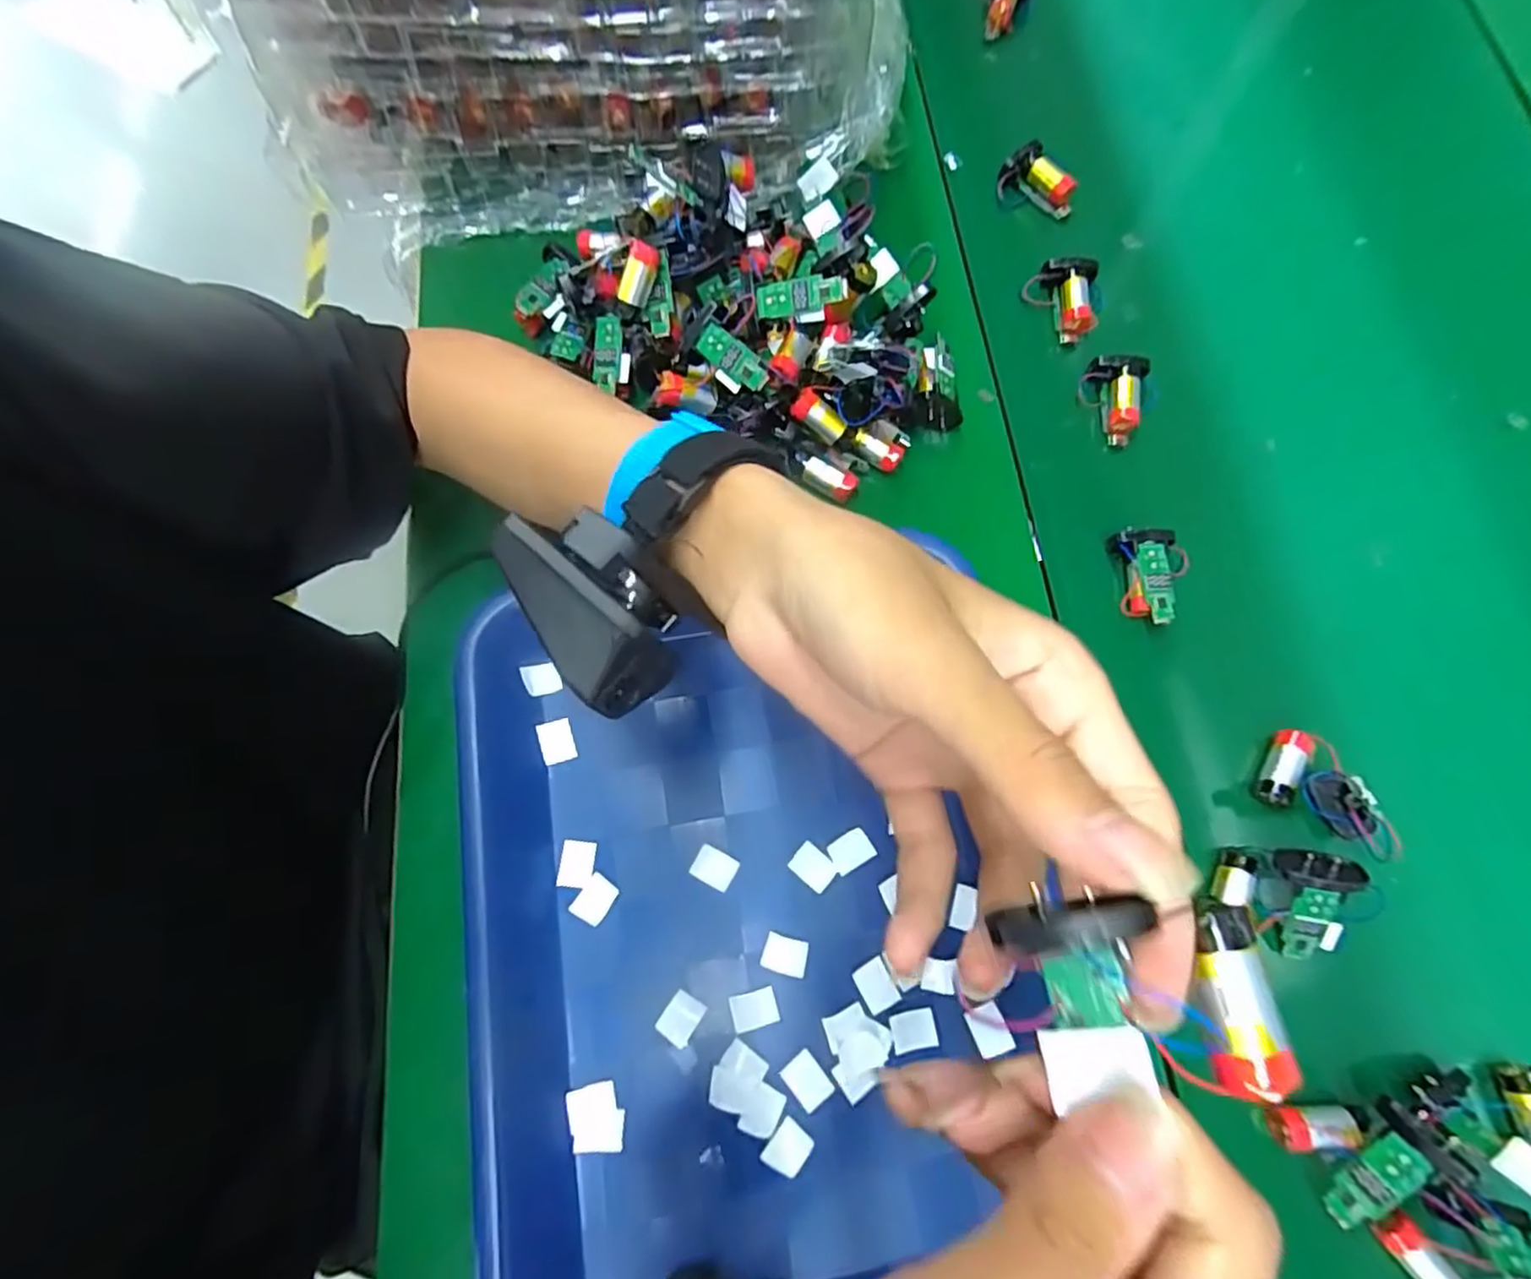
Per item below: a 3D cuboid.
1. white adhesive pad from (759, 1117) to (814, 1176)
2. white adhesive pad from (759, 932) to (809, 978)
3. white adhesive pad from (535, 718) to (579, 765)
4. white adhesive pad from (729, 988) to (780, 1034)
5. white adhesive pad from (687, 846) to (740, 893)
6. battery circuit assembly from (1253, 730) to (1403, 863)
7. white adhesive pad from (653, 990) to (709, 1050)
[{"bbox_3d":[0.009,0.216,0.285,0.016,0.004,0.018,34,75,10],"label":"white adhesive pad"},{"bbox_3d":[0.009,0.143,0.305,0.020,0.004,0.015,16,73,5],"label":"white adhesive pad"},{"bbox_3d":[-0.103,0.051,0.333,0.016,0.004,0.020,-17,85,-12],"label":"white adhesive pad"},{"bbox_3d":[-0.005,0.164,0.299,0.020,0.004,0.015,-15,73,-5],"label":"white adhesive pad"},{"bbox_3d":[-0.024,0.107,0.317,0.020,0.004,0.016,27,74,8],"label":"white adhesive pad"},{"bbox_3d":[0.272,0.071,0.323,0.058,0.020,0.039,29,75,9],"label":"battery circuit assembly"},{"bbox_3d":[-0.038,0.168,0.298,0.016,0.004,0.020,32,75,10],"label":"white adhesive pad"}]

